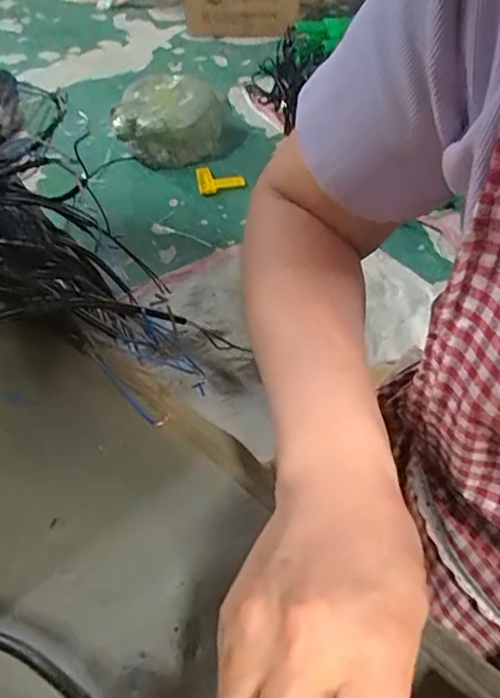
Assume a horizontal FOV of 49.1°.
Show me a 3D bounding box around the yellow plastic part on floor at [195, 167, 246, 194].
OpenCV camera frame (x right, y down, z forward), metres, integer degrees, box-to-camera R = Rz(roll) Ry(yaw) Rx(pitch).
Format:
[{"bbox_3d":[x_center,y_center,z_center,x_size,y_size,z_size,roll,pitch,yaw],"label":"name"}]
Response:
[{"bbox_3d":[-0.102,-0.539,1.721,0.141,0.032,0.120,-16,52,-10],"label":"yellow plastic part on floor"}]

